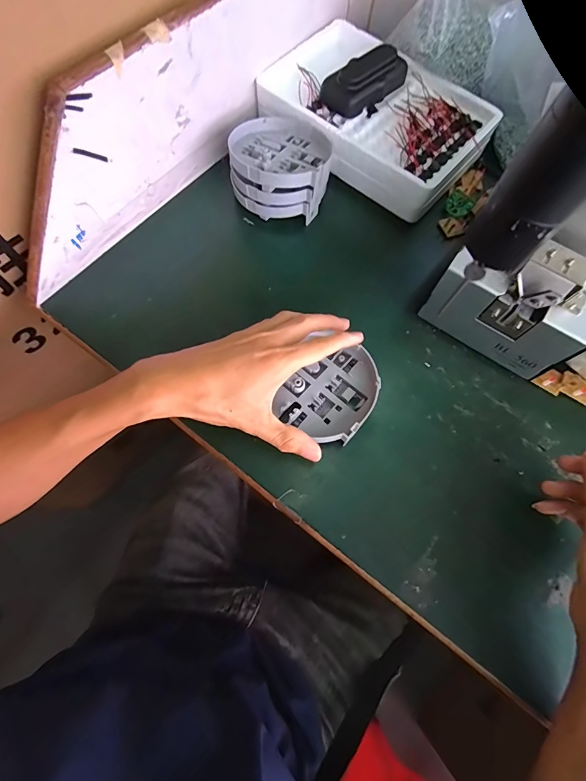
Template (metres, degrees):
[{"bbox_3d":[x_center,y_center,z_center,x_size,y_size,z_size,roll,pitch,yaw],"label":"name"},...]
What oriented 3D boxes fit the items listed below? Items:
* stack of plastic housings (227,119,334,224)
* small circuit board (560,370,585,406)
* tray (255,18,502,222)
[{"bbox_3d":[-0.015,-0.245,0.386,0.101,0.053,0.099,1,70,-2],"label":"stack of plastic housings"},{"bbox_3d":[0.270,-0.002,0.341,0.031,0.007,0.021,32,103,8],"label":"small circuit board"},{"bbox_3d":[0.096,-0.317,0.411,0.178,0.060,0.251,-41,77,-16],"label":"tray"}]

